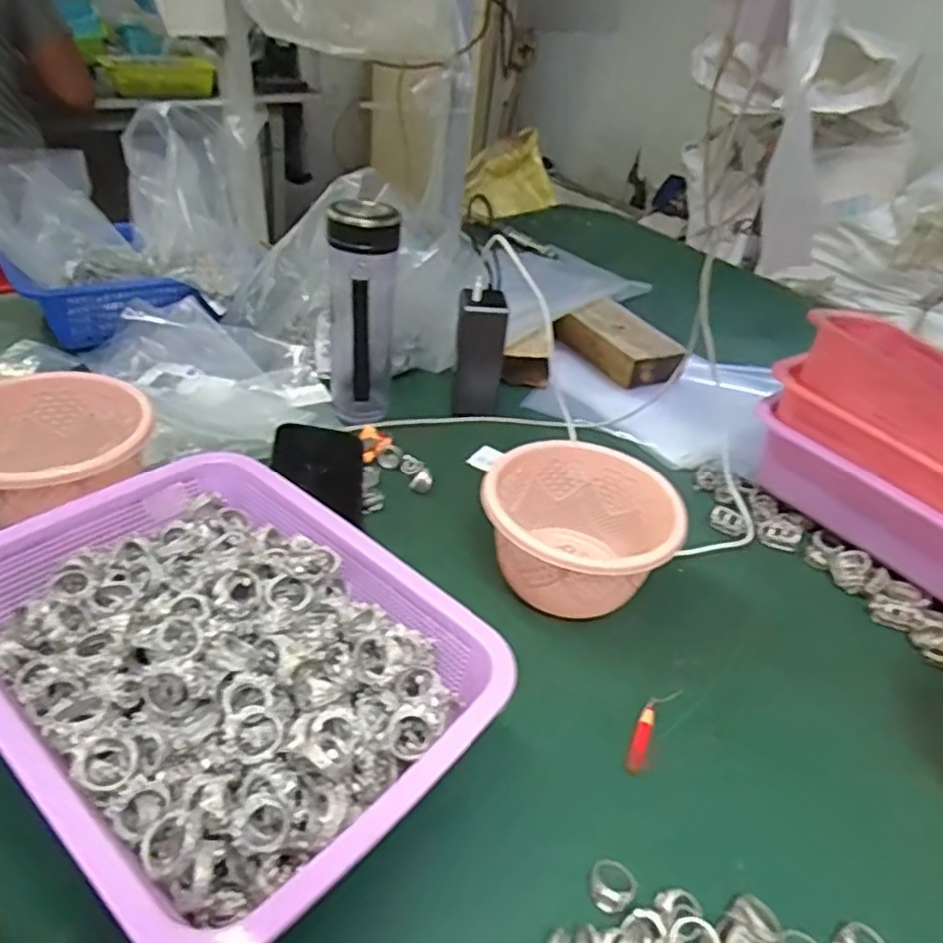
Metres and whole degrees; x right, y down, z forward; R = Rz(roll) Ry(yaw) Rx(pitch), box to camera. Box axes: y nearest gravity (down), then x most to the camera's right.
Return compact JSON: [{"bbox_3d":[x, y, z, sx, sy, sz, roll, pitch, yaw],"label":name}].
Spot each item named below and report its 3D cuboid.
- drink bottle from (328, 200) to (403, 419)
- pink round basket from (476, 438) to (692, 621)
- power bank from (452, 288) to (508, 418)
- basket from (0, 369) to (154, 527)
[{"bbox_3d":[-0.105,-0.144,0.668,0.070,0.205,0.055,-2,37,-10],"label":"drink bottle"},{"bbox_3d":[0.083,0.052,0.548,0.141,0.086,0.138,4,37,-3],"label":"pink round basket"},{"bbox_3d":[0.010,-0.128,0.745,0.049,0.131,0.057,8,37,2],"label":"power bank"},{"bbox_3d":[-0.318,-0.013,0.528,0.140,0.073,0.135,4,37,-3],"label":"basket"}]

